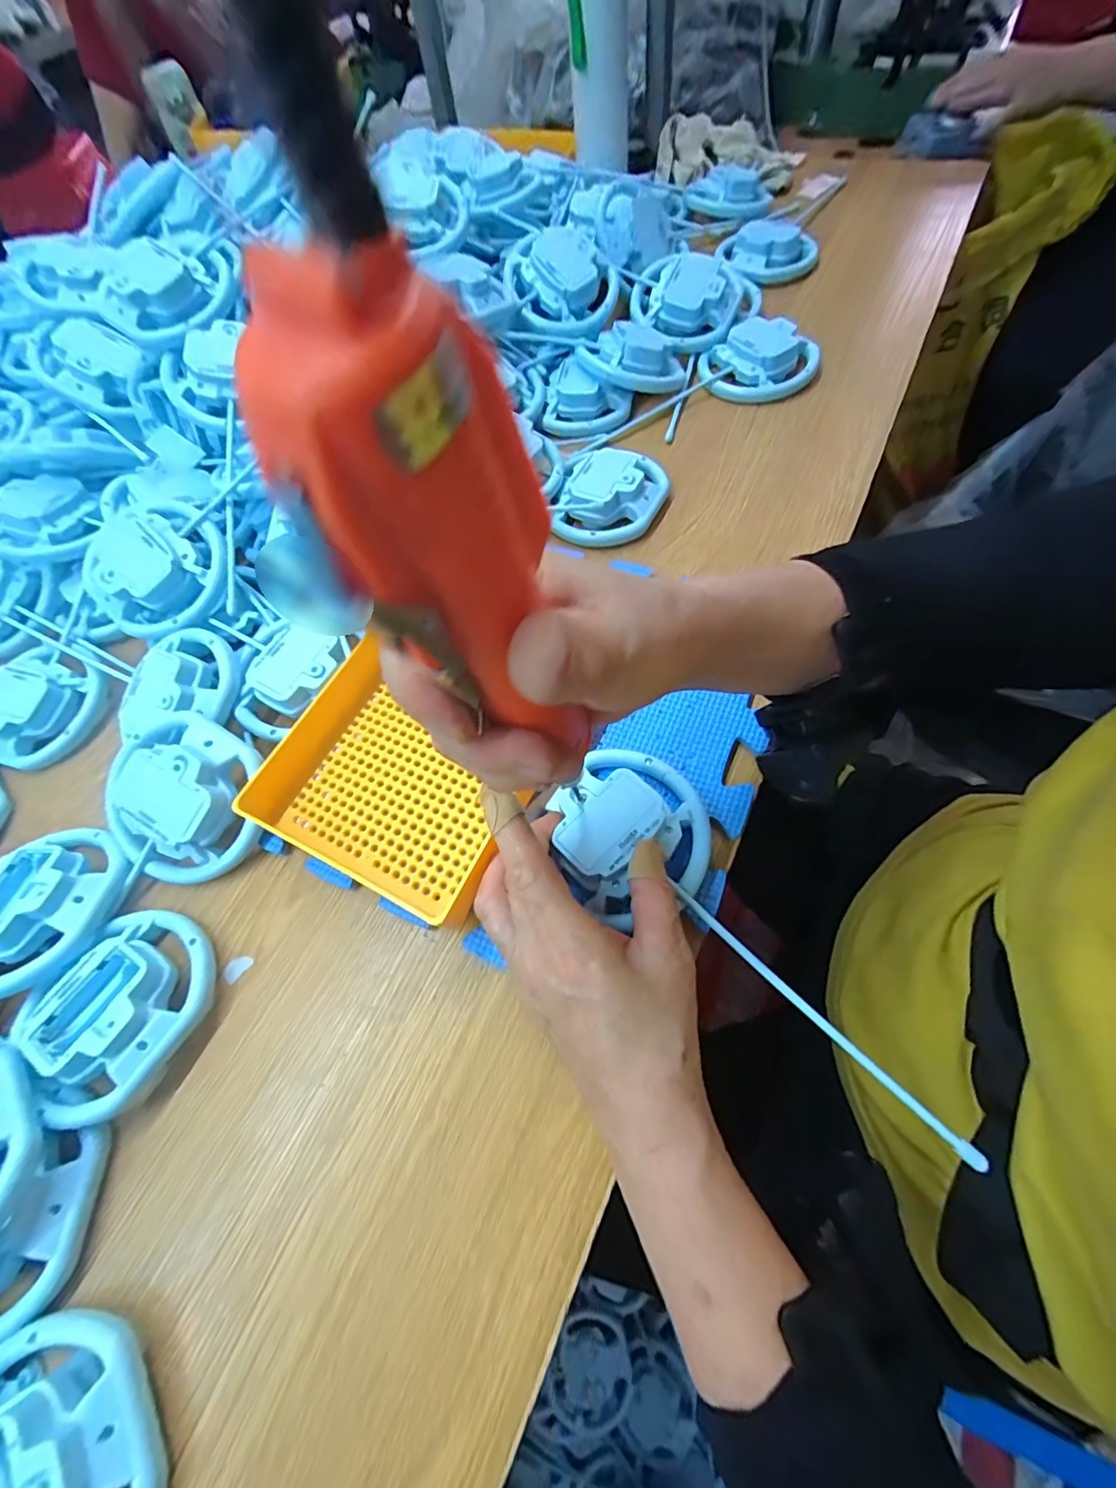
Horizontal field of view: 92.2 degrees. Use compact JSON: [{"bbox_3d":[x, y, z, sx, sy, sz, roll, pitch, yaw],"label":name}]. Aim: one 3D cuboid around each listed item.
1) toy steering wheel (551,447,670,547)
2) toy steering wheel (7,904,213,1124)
[{"bbox_3d":[0.043,-0.202,0.428,0.083,0.027,0.095,9,65,11],"label":"toy steering wheel"},{"bbox_3d":[-0.236,0.139,0.288,0.091,0.029,0.091,-1,64,3],"label":"toy steering wheel"}]

